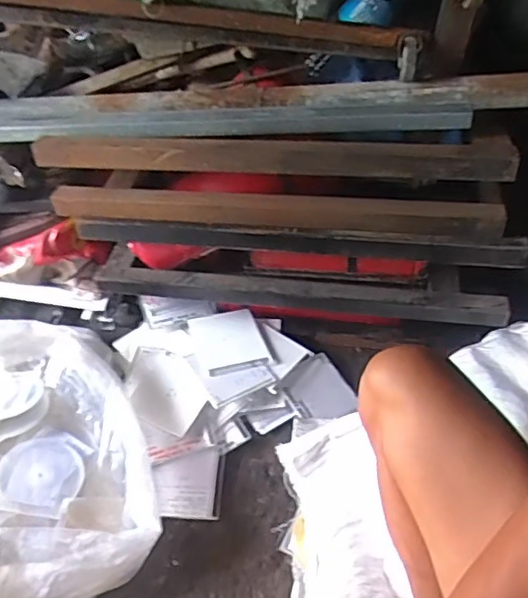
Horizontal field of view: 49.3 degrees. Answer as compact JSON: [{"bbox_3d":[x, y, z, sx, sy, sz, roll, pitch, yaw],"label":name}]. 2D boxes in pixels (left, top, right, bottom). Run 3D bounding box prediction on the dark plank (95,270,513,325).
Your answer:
[{"bbox_3d":[0.051,-0.011,0.996,0.703,0.067,0.033,8,41,7],"label":"dark plank"}]

